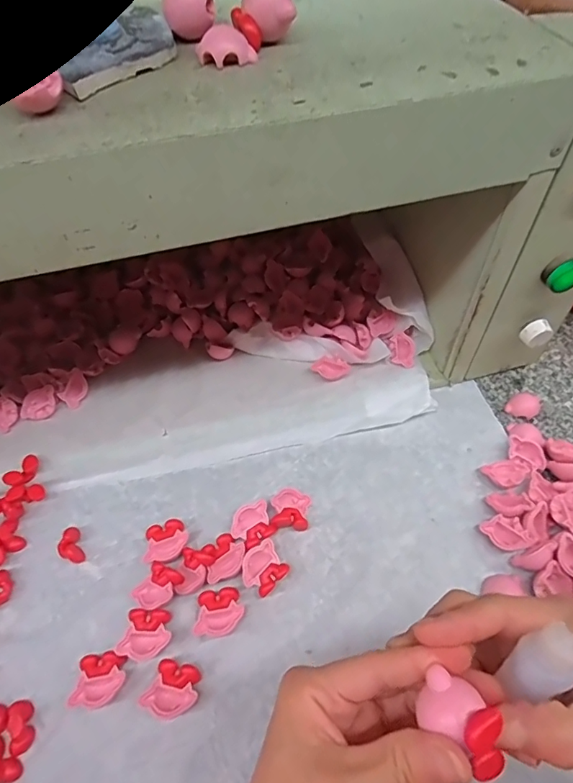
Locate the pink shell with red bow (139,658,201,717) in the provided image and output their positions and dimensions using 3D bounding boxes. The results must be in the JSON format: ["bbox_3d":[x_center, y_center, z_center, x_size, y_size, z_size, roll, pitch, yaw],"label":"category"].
[{"bbox_3d":[-0.080,0.210,0.327,0.035,0.012,0.032,8,56,9],"label":"pink shell with red bow"}]

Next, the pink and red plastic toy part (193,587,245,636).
[{"bbox_3d":[-0.052,0.170,0.355,0.037,0.011,0.032,-11,55,-5],"label":"pink and red plastic toy part"}]

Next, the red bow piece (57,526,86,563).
[{"bbox_3d":[-0.183,0.130,0.391,0.016,0.014,0.032,-24,57,-13],"label":"red bow piece"}]

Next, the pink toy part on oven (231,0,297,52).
[{"bbox_3d":[-0.014,-0.214,0.259,0.030,0.024,0.024,-16,56,-10],"label":"pink toy part on oven"}]

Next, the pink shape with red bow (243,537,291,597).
[{"bbox_3d":[-0.018,0.143,0.373,0.034,0.016,0.032,-35,60,-20],"label":"pink shape with red bow"}]

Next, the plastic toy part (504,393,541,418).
[{"bbox_3d":[0.238,0.012,0.460,0.028,0.008,0.037,32,62,23],"label":"plastic toy part"}]

